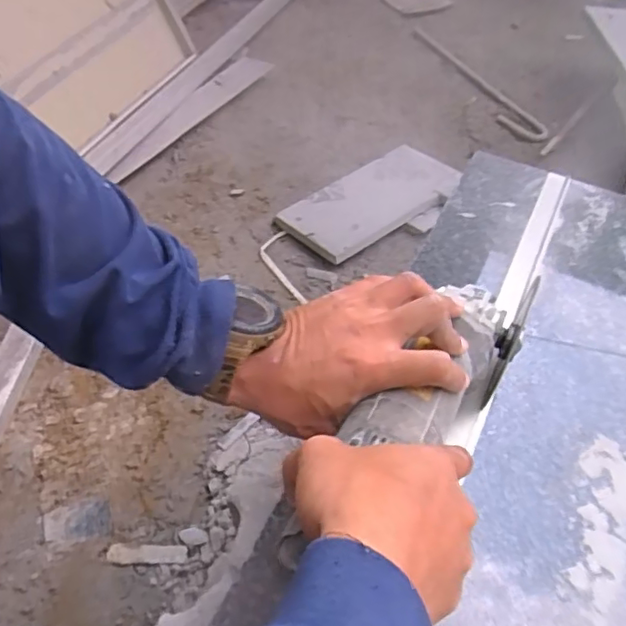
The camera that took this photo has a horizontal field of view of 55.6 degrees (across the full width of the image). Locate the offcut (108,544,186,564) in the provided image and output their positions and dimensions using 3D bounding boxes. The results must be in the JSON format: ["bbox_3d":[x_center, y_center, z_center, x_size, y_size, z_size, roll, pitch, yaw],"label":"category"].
[{"bbox_3d":[-0.165,0.241,0.593,0.078,0.005,0.017,-1,49,1],"label":"offcut"}]

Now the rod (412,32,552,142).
[{"bbox_3d":[0.335,-0.475,1.212,0.076,0.021,0.456,-18,51,-14],"label":"rod"}]

